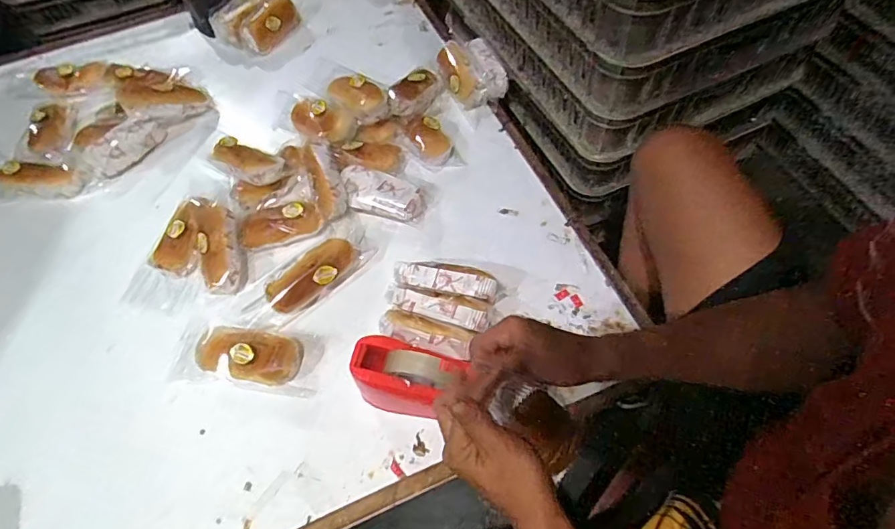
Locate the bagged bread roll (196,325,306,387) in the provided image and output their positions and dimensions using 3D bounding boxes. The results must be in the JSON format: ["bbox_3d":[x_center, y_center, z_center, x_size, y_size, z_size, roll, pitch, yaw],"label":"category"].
[{"bbox_3d":[-0.278,0.126,0.681,0.144,0.048,0.074,5,61,7],"label":"bagged bread roll"}]

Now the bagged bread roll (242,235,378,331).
[{"bbox_3d":[-0.205,0.019,0.713,0.205,0.064,0.062,-36,64,-15],"label":"bagged bread roll"}]

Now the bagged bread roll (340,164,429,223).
[{"bbox_3d":[-0.103,-0.111,0.790,0.143,0.049,0.077,16,63,14],"label":"bagged bread roll"}]

